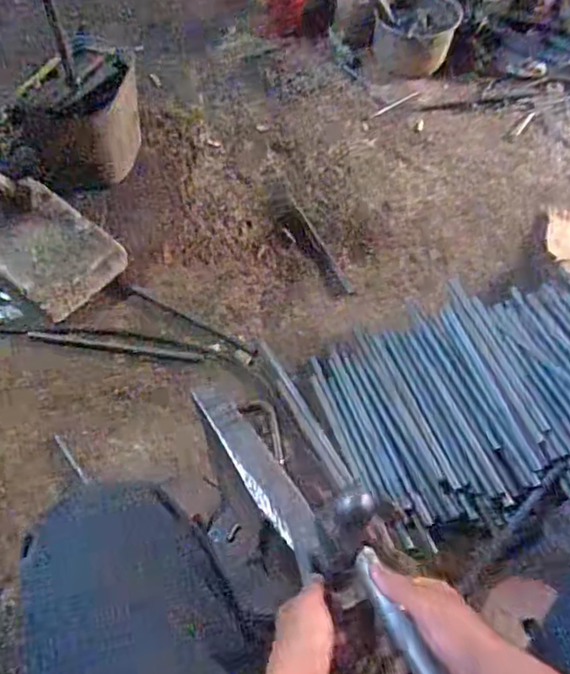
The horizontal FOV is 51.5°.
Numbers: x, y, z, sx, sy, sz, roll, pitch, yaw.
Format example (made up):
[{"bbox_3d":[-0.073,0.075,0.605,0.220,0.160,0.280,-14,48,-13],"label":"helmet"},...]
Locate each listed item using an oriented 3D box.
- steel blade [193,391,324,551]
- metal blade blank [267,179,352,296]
[{"bbox_3d":[-0.032,0.144,0.672,0.046,0.011,0.228,-23,54,-22],"label":"steel blade"},{"bbox_3d":[0.042,-0.238,1.383,0.069,0.009,0.396,-18,57,-16],"label":"metal blade blank"}]

